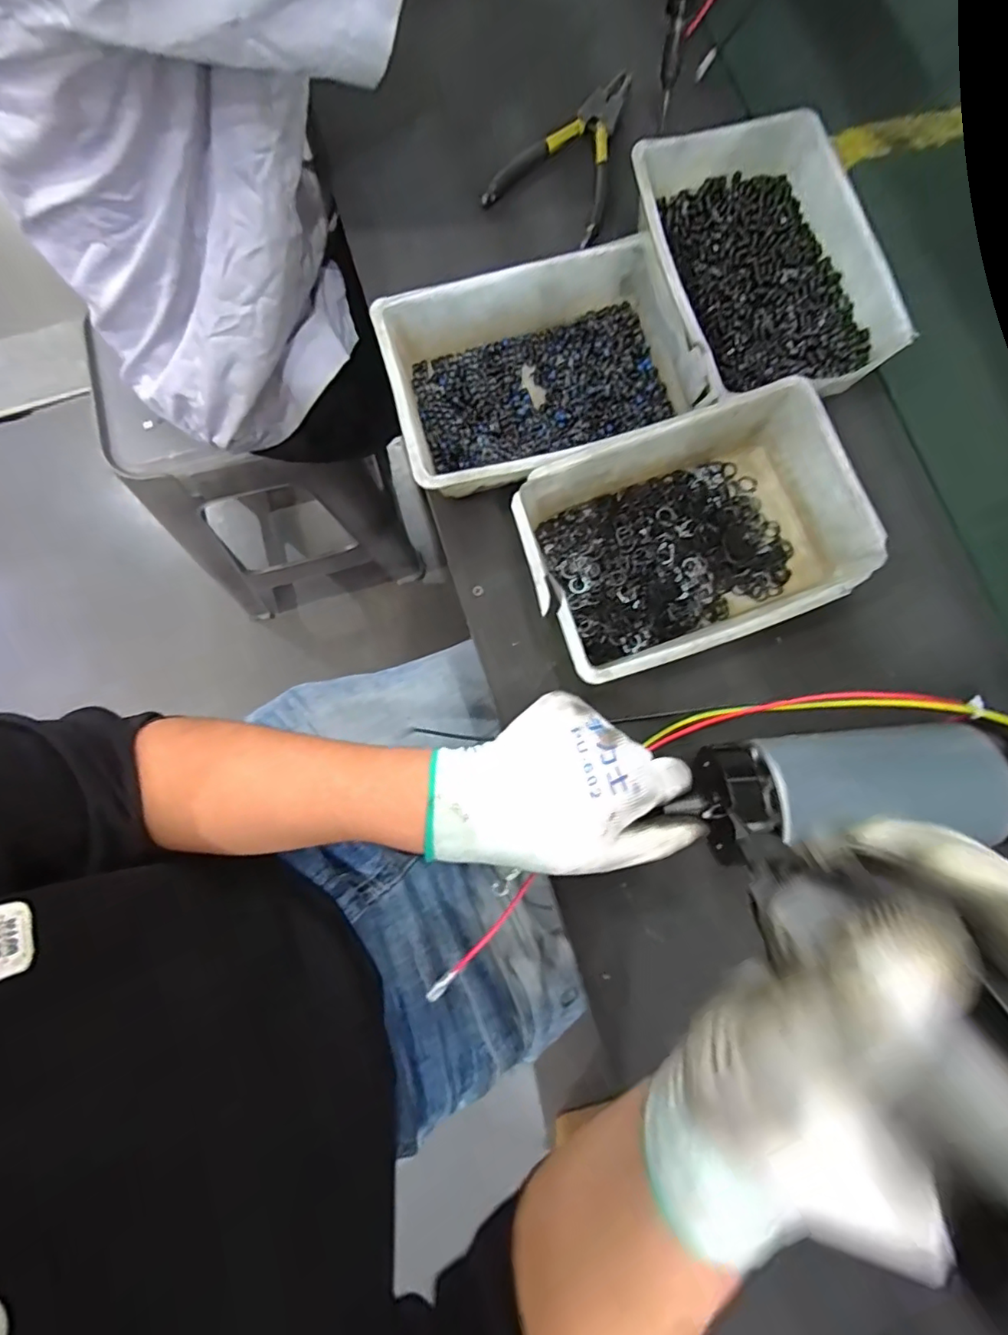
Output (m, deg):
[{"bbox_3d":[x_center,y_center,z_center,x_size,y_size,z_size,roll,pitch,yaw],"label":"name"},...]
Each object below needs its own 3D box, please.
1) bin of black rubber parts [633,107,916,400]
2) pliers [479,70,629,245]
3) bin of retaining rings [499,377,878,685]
[{"bbox_3d":[0.181,-0.282,0.405,0.149,0.054,0.197,-15,81,-3],"label":"bin of black rubber parts"},{"bbox_3d":[0.059,-0.414,0.449,0.093,0.024,0.148,28,81,4],"label":"pliers"},{"bbox_3d":[0.119,-0.082,0.369,0.209,0.055,0.144,-20,80,-5],"label":"bin of retaining rings"}]

